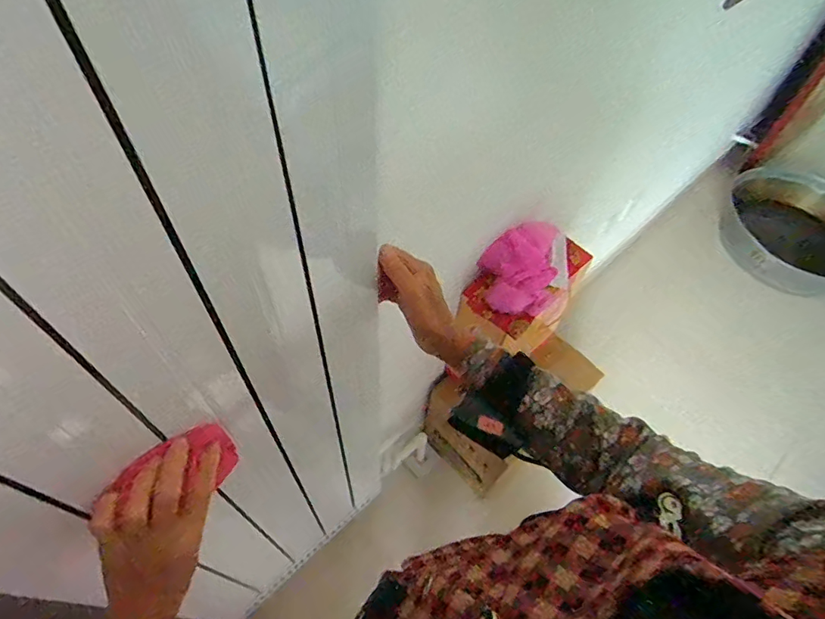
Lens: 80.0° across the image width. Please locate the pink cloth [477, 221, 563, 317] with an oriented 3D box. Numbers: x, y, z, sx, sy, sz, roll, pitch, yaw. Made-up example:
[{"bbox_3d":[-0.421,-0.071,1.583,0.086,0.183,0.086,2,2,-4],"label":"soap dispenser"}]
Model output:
[{"bbox_3d":[0.234,-0.082,0.962,0.186,0.100,0.138,-31,64,-22],"label":"pink cloth"}]

